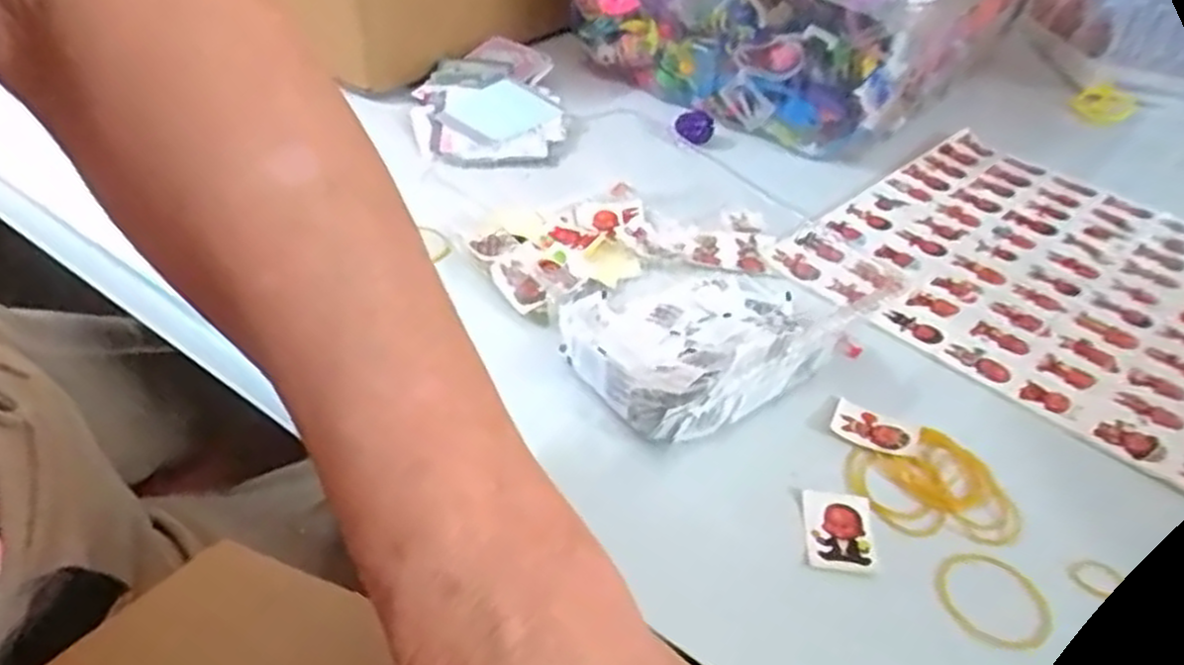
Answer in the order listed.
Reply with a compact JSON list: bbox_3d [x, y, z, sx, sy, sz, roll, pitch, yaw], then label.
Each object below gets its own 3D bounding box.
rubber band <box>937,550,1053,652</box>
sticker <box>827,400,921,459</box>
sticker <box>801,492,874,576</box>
[{"bbox_3d":[0.165,0.111,0.326,0.042,0.004,0.045,5,48,-6],"label":"rubber band"},{"bbox_3d":[0.138,0.047,0.389,0.040,0.004,0.023,28,44,24],"label":"sticker"},{"bbox_3d":[0.107,0.087,0.345,0.028,0.004,0.039,10,40,4],"label":"sticker"}]

